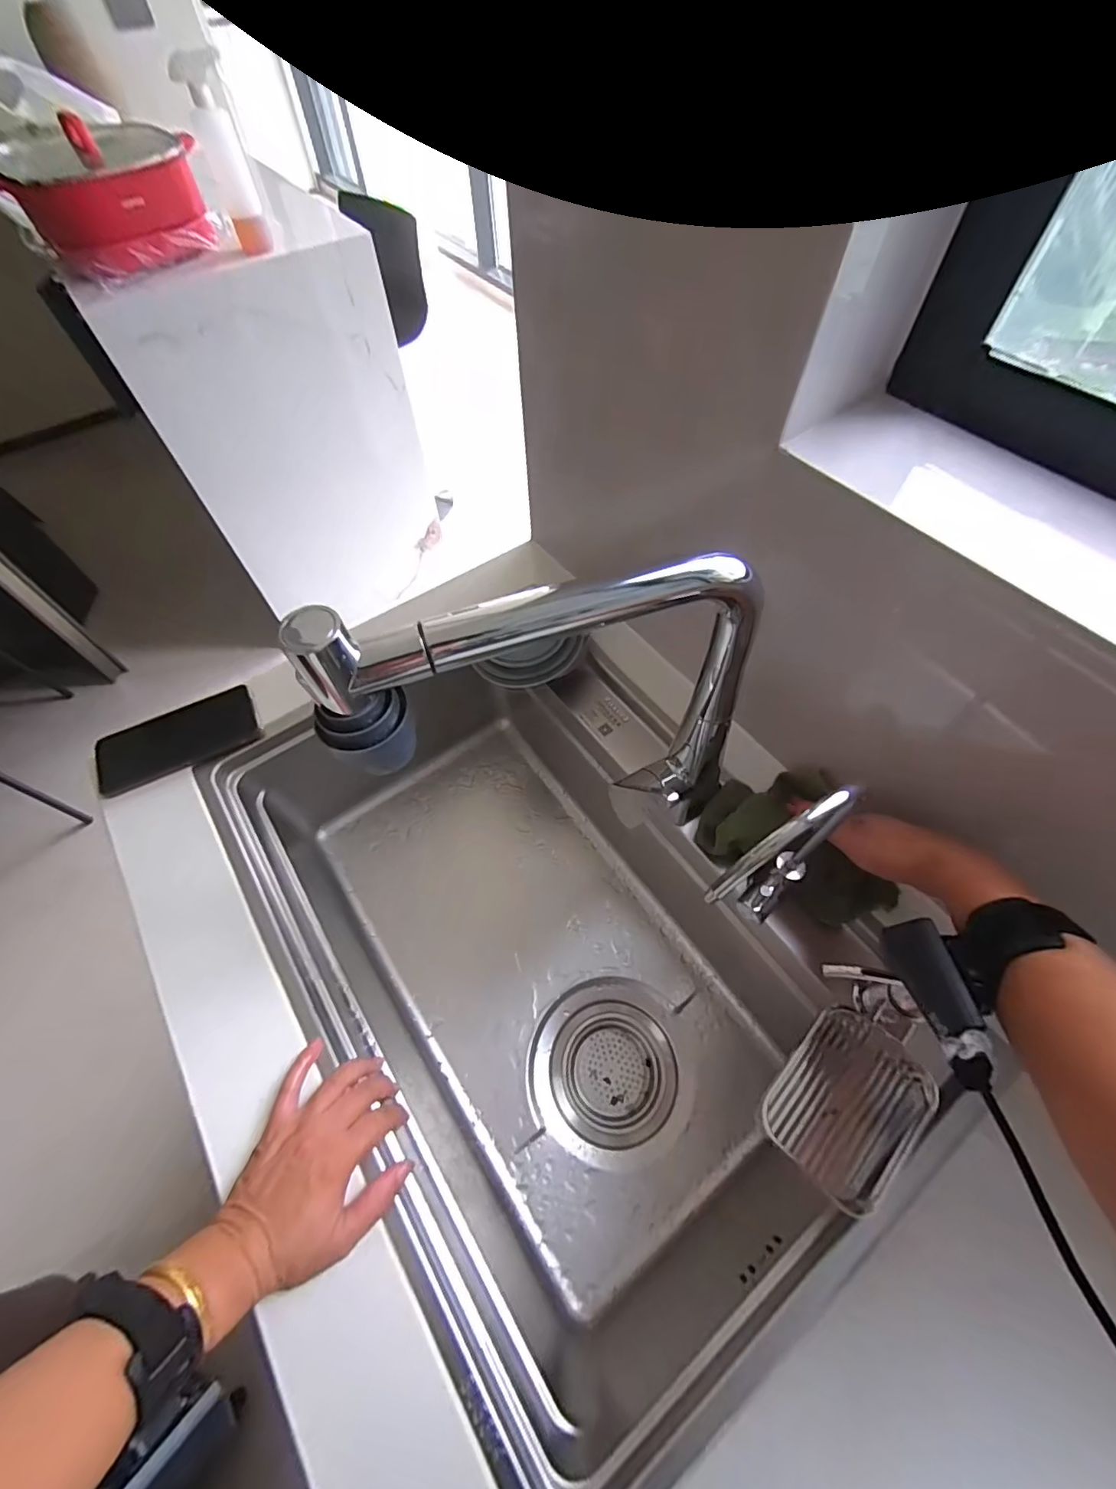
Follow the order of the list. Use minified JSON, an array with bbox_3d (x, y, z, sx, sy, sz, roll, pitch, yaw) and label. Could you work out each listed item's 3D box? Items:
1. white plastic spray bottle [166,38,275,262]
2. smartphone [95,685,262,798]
[{"bbox_3d":[-0.613,-1.083,1.010,0.073,0.246,0.073,-15,60,-7],"label":"white plastic spray bottle"},{"bbox_3d":[-0.422,-0.008,0.603,0.165,0.012,0.076,-27,62,-13],"label":"smartphone"}]

